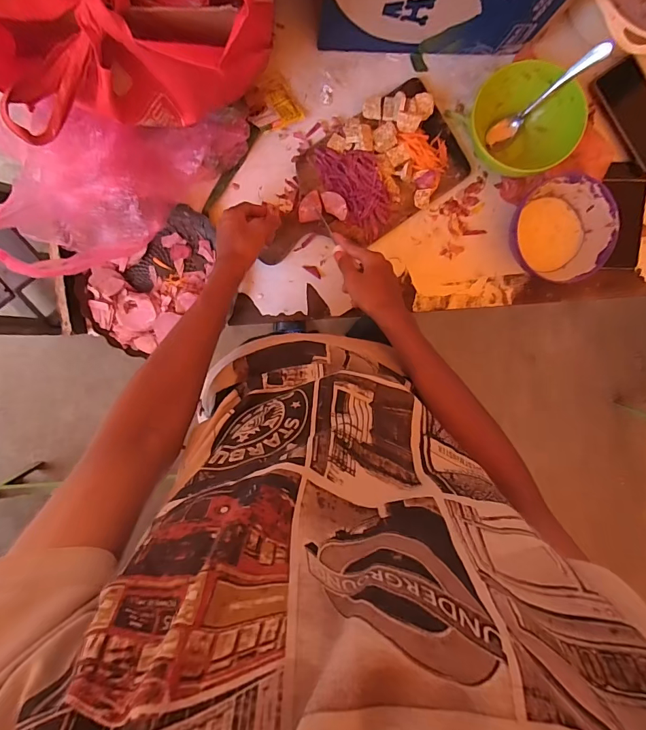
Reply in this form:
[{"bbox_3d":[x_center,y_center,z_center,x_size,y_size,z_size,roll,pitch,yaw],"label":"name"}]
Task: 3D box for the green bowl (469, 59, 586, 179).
[{"bbox_3d":[0.290,-0.357,0.598,0.150,0.058,0.148,0,96,-2],"label":"green bowl"}]

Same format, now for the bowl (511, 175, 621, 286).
[{"bbox_3d":[0.361,-0.204,0.633,0.146,0.078,0.146,-1,98,-4],"label":"bowl"}]

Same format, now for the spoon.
[{"bbox_3d":[0.319,-0.387,0.588,0.171,0.030,0.029,-32,98,36],"label":"spoon"}]

